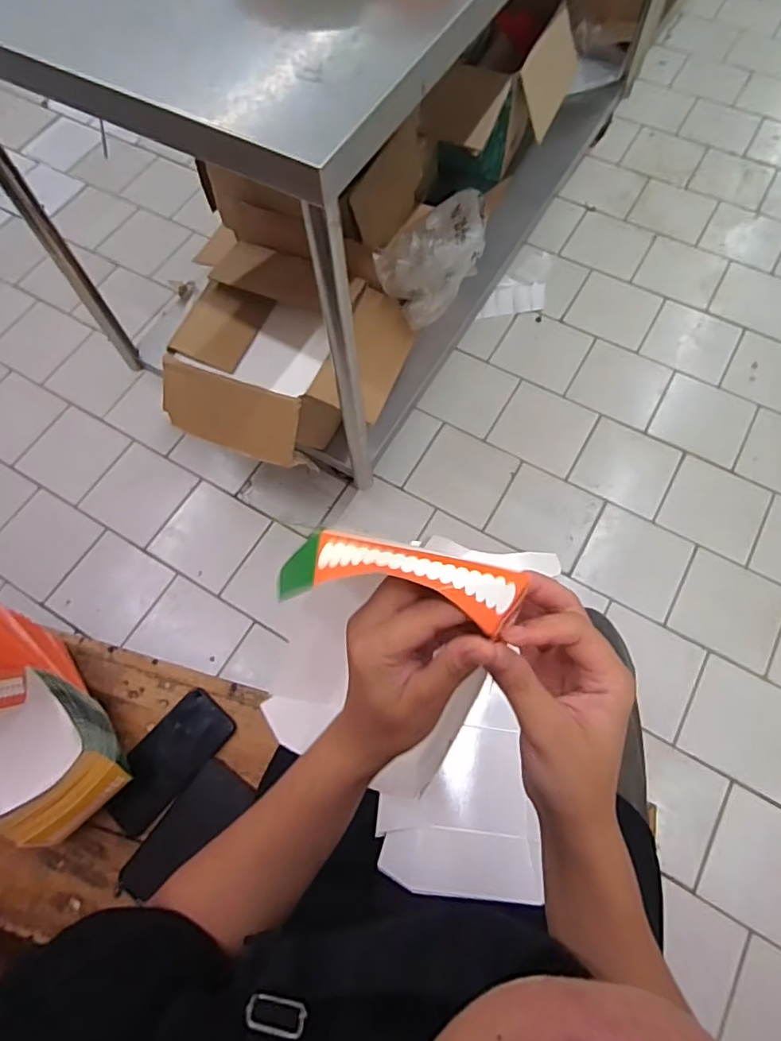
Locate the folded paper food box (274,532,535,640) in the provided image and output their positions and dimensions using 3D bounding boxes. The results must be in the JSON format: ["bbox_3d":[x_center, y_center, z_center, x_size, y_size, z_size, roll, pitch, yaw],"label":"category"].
[{"bbox_3d":[0.006,0.026,0.273,0.113,0.018,0.036,9,67,9],"label":"folded paper food box"}]

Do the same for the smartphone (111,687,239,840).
[{"bbox_3d":[-0.257,0.278,0.662,0.078,0.013,0.160,34,78,24],"label":"smartphone"}]

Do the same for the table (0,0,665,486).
[{"bbox_3d":[0.112,-0.885,1.172,0.612,0.869,1.569,29,71,14],"label":"table"}]

